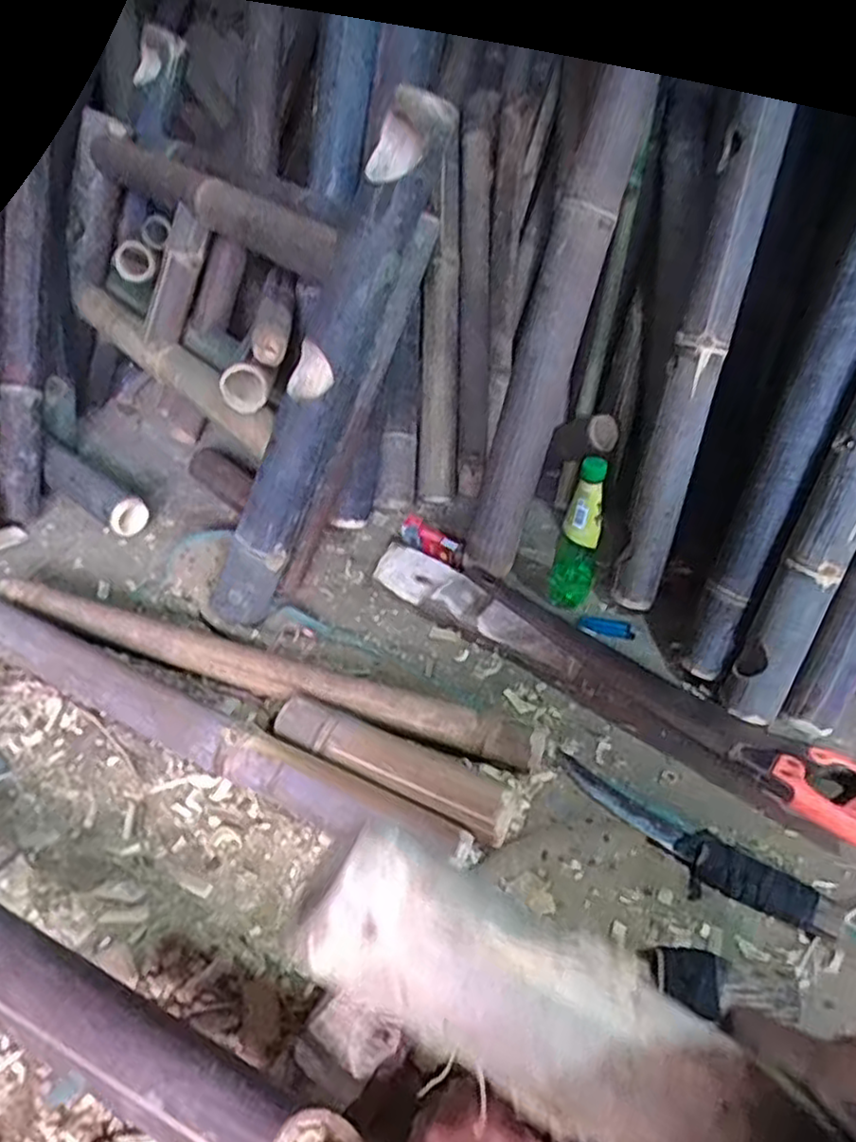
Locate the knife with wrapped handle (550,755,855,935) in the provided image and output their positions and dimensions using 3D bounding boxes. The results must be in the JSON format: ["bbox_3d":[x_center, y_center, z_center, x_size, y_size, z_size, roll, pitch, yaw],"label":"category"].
[{"bbox_3d":[0.248,0.263,0.696,0.286,0.035,0.060,28,45,26],"label":"knife with wrapped handle"}]

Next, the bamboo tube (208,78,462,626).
[{"bbox_3d":[-0.124,-0.212,0.826,0.088,0.615,0.079,38,23,34],"label":"bamboo tube"}]

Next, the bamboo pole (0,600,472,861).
[{"bbox_3d":[-0.258,0.163,0.752,0.647,0.064,0.060,20,42,18],"label":"bamboo pole"}]

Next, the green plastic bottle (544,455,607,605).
[{"bbox_3d":[0.200,-0.048,0.930,0.058,0.221,0.049,15,41,13],"label":"green plastic bottle"}]

